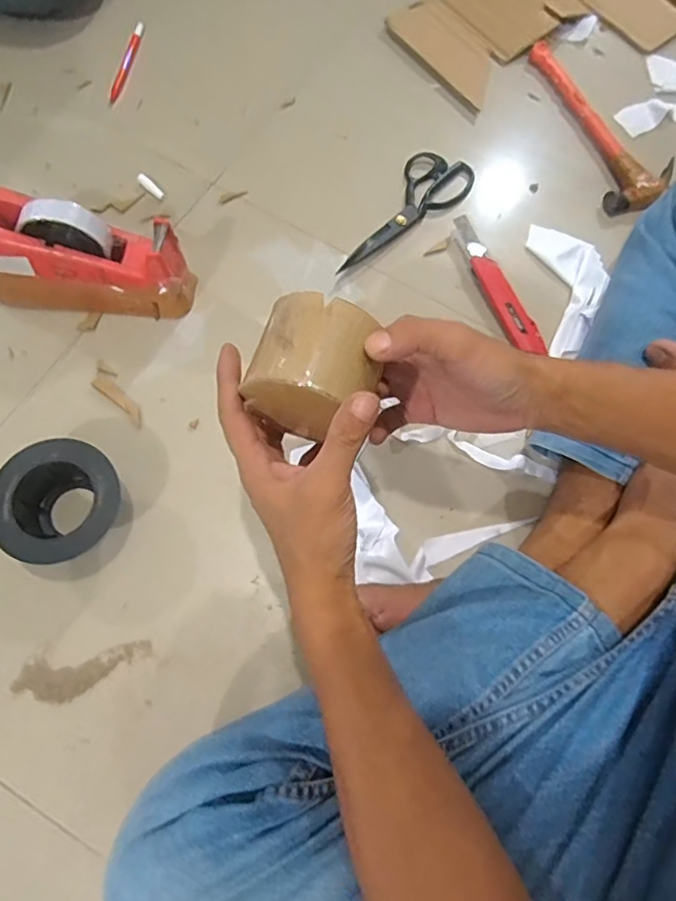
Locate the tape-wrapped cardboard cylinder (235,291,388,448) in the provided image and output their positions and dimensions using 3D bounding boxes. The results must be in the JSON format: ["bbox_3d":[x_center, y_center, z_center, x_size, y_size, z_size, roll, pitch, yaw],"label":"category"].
[{"bbox_3d":[-0.015,-0.051,0.375,0.072,0.074,0.073,20,71,5],"label":"tape-wrapped cardboard cylinder"}]

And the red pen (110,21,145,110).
[{"bbox_3d":[-0.268,-0.491,0.717,0.014,0.011,0.126,10,71,1],"label":"red pen"}]

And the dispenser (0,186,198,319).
[{"bbox_3d":[-0.249,-0.187,0.559,0.187,0.111,0.070,9,71,1],"label":"dispenser"}]

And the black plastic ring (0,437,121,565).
[{"bbox_3d":[-0.247,0.048,0.511,0.103,0.058,0.104,1,71,-2],"label":"black plastic ring"}]

